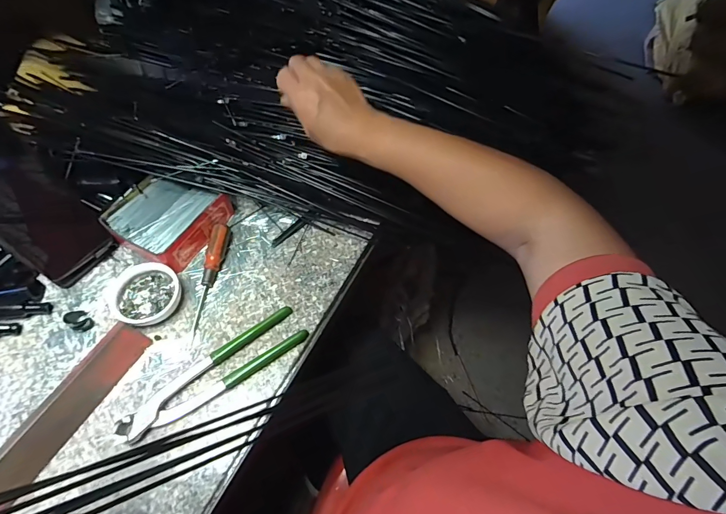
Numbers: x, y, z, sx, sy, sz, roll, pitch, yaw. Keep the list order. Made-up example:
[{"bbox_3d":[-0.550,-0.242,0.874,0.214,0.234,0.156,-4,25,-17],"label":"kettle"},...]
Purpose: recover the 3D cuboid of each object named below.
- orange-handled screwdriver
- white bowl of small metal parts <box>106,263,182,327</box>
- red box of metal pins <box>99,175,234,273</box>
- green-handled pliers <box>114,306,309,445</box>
[{"bbox_3d":[-0.181,0.026,0.438,0.020,0.022,0.140,2,61,-1],"label":"orange-handled screwdriver"},{"bbox_3d":[-0.251,0.041,0.427,0.081,0.022,0.069,26,63,12],"label":"white bowl of small metal parts"},{"bbox_3d":[-0.242,-0.048,0.467,0.106,0.043,0.111,27,63,12],"label":"red box of metal pins"},{"bbox_3d":[-0.155,0.121,0.392,0.195,0.016,0.043,-31,66,-18],"label":"green-handled pliers"}]

